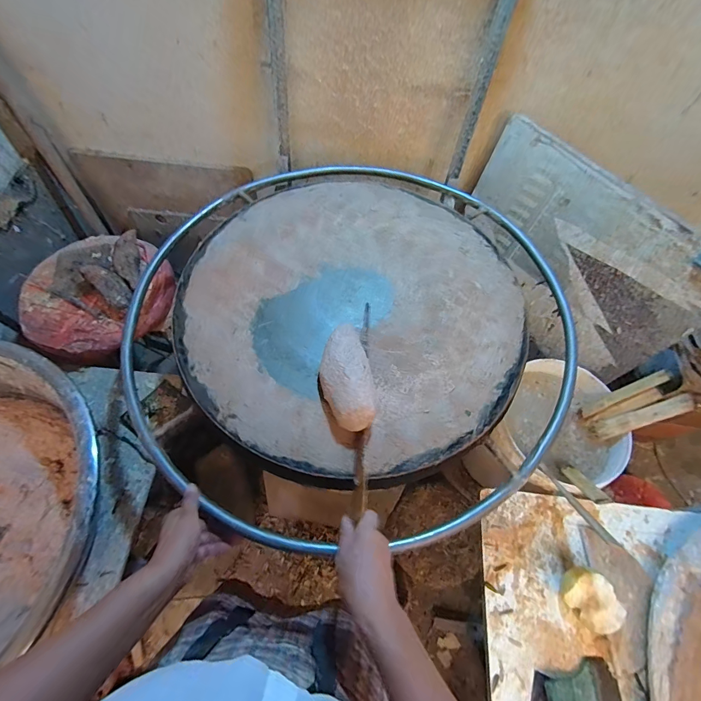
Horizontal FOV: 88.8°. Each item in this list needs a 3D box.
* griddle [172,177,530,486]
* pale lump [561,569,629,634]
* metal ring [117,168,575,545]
[{"bbox_3d":[0.007,-0.099,0.667,0.603,0.018,0.623,1,61,-2],"label":"griddle"},{"bbox_3d":[0.398,0.416,0.598,0.068,0.066,0.087,-33,68,-19],"label":"pale lump"},{"bbox_3d":[-0.005,-0.089,0.697,0.836,0.036,0.835,0,61,0],"label":"metal ring"}]

